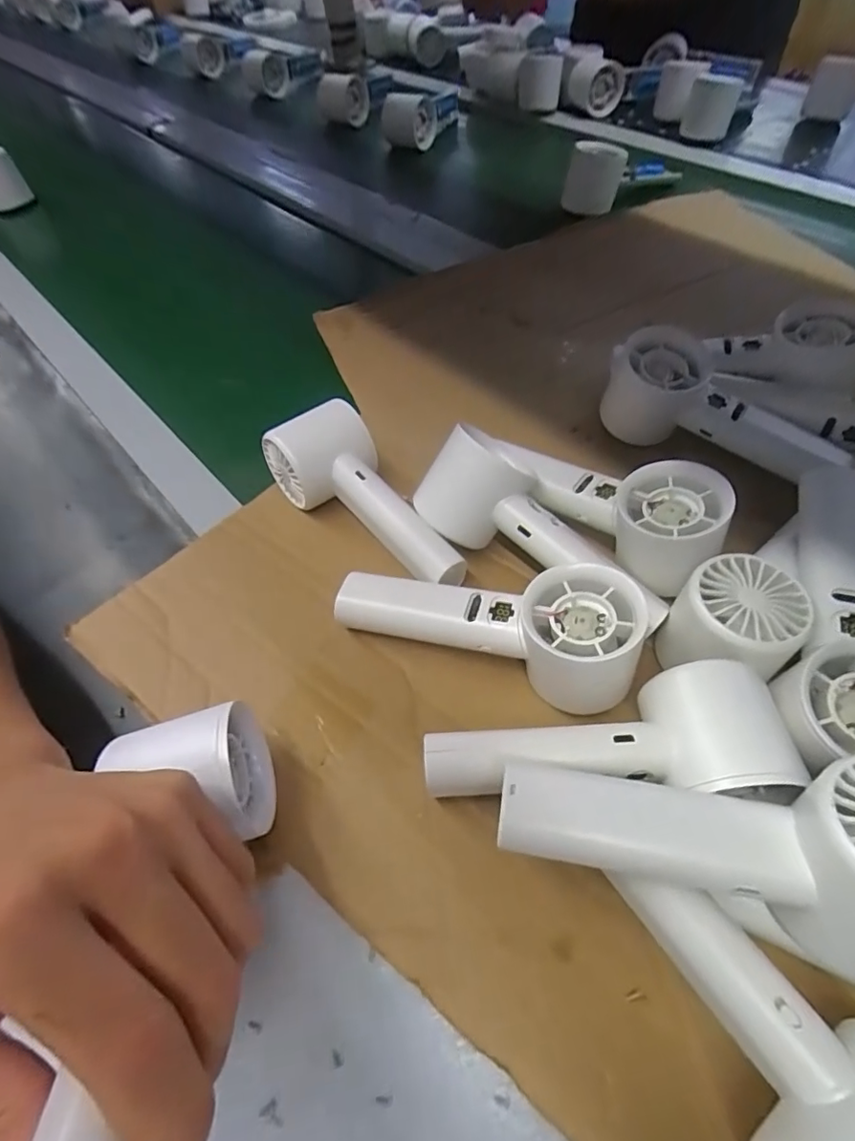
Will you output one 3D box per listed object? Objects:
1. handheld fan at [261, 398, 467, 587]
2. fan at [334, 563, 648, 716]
[{"bbox_3d":[-0.037,-0.043,0.340,0.059,0.051,0.154,-34,60,-19],"label":"handheld fan"},{"bbox_3d":[0.026,0.026,0.284,0.155,0.053,0.053,10,56,10],"label":"fan"}]

